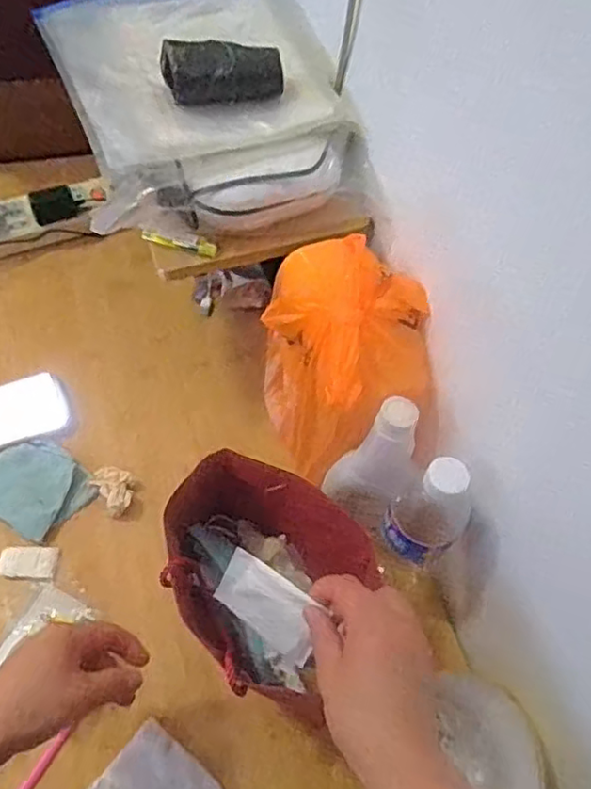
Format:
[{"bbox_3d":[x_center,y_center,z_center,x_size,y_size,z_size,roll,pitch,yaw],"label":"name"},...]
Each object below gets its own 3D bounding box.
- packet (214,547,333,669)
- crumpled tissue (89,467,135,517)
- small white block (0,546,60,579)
[{"bbox_3d":[-0.019,0.152,0.447,0.083,0.052,0.004,31,23,21],"label":"packet"},{"bbox_3d":[-0.191,0.100,0.659,0.038,0.020,0.057,-34,62,-22],"label":"crumpled tissue"},{"bbox_3d":[-0.262,0.166,0.608,0.053,0.014,0.033,-2,55,-2],"label":"small white block"}]

